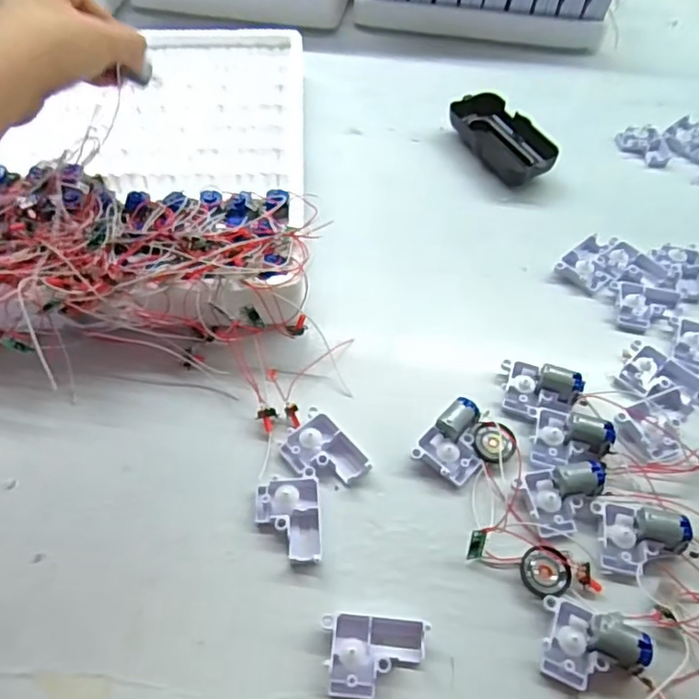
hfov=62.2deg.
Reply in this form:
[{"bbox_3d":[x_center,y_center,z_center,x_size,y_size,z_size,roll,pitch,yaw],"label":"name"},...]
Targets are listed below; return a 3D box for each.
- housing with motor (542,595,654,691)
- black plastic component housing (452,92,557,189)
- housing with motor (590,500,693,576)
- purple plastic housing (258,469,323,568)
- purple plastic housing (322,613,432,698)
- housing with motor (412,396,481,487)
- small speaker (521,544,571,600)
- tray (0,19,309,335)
[{"bbox_3d":[0.120,0.146,0.283,0.047,0.020,0.035,15,55,9],"label":"housing with motor"},{"bbox_3d":[0.136,-0.188,0.522,0.050,0.029,0.107,-23,57,-17],"label":"black plastic component housing"},{"bbox_3d":[0.160,0.101,0.316,0.047,0.016,0.038,8,54,4],"label":"housing with motor"},{"bbox_3d":[-0.034,0.093,0.323,0.035,0.014,0.050,-2,54,-3],"label":"purple plastic housing"},{"bbox_3d":[0.013,0.150,0.284,0.050,0.013,0.036,2,54,0],"label":"purple plastic housing"},{"bbox_3d":[0.066,0.055,0.349,0.035,0.019,0.046,34,60,21],"label":"housing with motor"},{"bbox_3d":[0.105,0.118,0.309,0.025,0.006,0.027,1,54,-1],"label":"small speaker"},{"bbox_3d":[-0.157,-0.167,0.480,0.237,0.056,0.379,-1,54,-2],"label":"tray"}]

